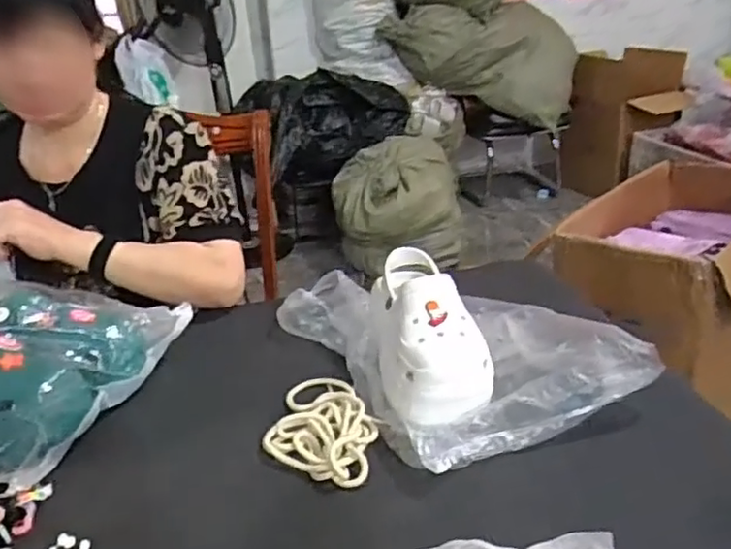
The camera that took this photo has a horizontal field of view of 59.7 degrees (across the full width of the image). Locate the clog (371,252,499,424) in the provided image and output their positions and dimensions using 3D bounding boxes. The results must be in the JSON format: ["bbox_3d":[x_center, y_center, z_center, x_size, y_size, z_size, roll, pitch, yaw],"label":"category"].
[{"bbox_3d":[0.069,0.059,0.701,0.111,0.087,0.254,-5,25,-3],"label":"clog"}]

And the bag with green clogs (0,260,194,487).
[{"bbox_3d":[-0.403,0.093,0.720,0.288,0.128,0.258,4,27,16],"label":"bag with green clogs"}]

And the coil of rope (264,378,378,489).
[{"bbox_3d":[-0.042,0.151,0.653,0.107,0.019,0.151,1,26,10],"label":"coil of rope"}]

